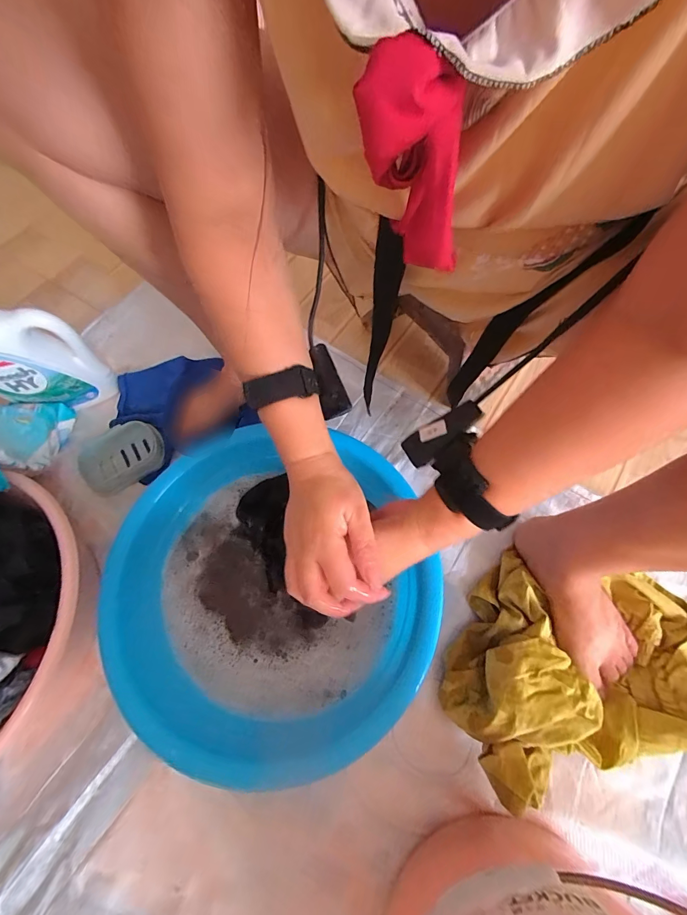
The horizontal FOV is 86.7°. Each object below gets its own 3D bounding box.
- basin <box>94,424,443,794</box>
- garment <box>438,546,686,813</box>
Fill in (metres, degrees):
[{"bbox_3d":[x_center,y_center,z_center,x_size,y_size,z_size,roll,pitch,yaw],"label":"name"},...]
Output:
[{"bbox_3d":[-0.083,0.137,0.437,0.341,0.112,0.333,-1,67,2],"label":"basin"},{"bbox_3d":[0.256,0.219,0.398,0.301,0.085,0.196,-8,67,-1],"label":"garment"}]

